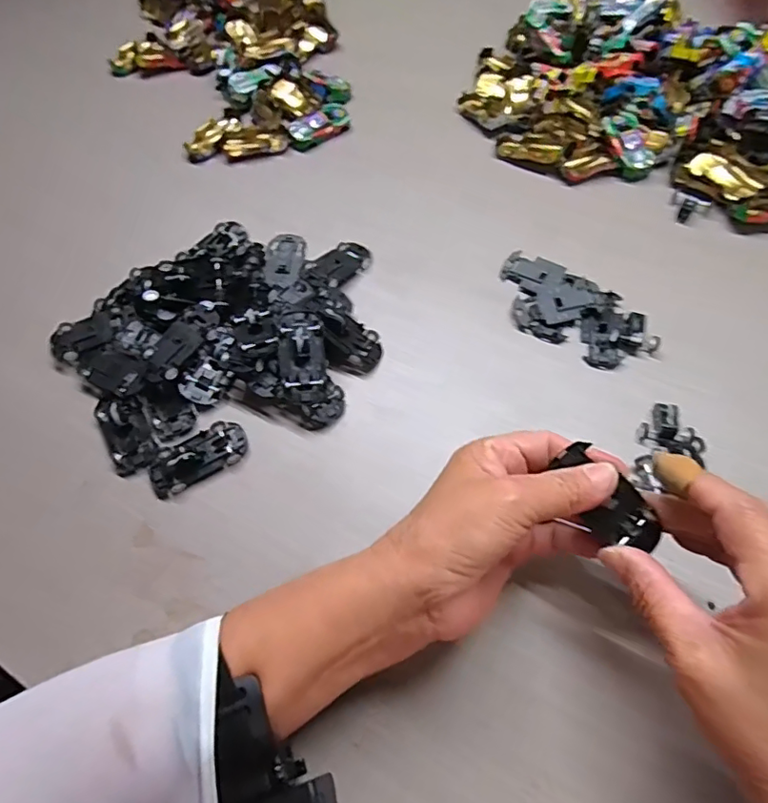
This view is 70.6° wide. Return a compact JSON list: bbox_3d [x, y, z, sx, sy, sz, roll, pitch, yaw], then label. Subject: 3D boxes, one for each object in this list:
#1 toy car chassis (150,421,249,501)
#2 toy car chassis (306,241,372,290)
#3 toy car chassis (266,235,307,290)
[{"bbox_3d":[-0.122,0.034,0.356,0.064,0.009,0.031,-29,62,-12],"label":"toy car chassis"},{"bbox_3d":[-0.034,-0.111,0.433,0.032,0.008,0.054,39,65,19],"label":"toy car chassis"},{"bbox_3d":[-0.081,-0.113,0.432,0.030,0.007,0.055,7,60,8],"label":"toy car chassis"}]

